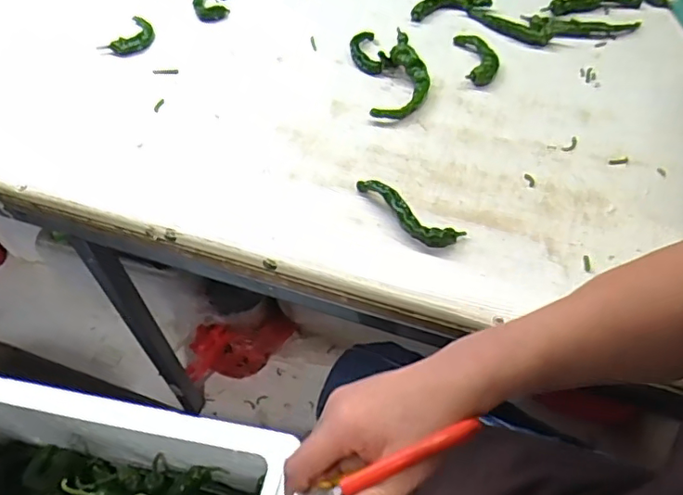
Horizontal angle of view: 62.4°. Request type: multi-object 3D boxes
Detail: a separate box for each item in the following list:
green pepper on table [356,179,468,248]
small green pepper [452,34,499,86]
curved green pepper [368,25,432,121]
[{"bbox_3d":[0.068,-0.039,0.634,0.137,0.025,0.038,29,58,23],"label":"green pepper on table"},{"bbox_3d":[0.199,-0.277,0.820,0.051,0.025,0.116,-4,51,0],"label":"small green pepper"},{"bbox_3d":[0.089,-0.236,0.777,0.069,0.037,0.156,9,52,10],"label":"curved green pepper"}]

